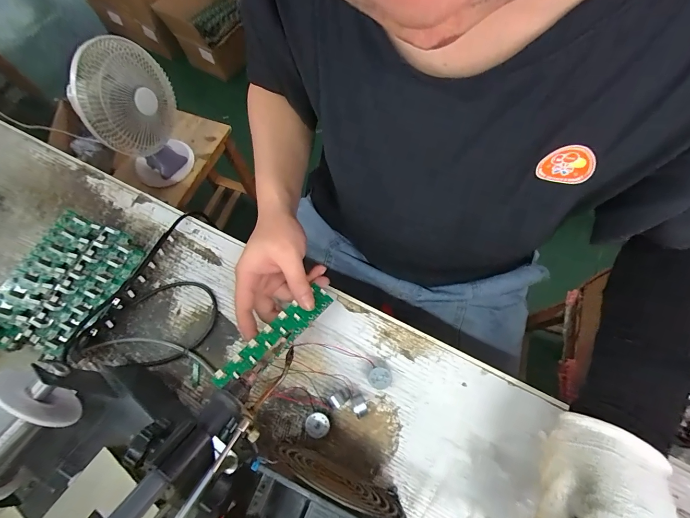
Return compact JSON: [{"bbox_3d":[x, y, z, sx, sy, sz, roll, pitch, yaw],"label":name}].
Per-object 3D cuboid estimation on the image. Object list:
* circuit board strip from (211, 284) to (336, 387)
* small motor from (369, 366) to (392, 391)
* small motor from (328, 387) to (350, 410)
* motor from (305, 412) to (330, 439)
[{"bbox_3d":[-0.069,0.078,0.327,0.136,0.011,0.030,-38,71,-21],"label":"circuit board strip"},{"bbox_3d":[0.036,0.124,0.336,0.022,0.019,0.021,24,71,12],"label":"small motor"},{"bbox_3d":[-0.006,0.142,0.329,0.021,0.024,0.015,-37,71,-12],"label":"small motor"},{"bbox_3d":[-0.027,0.167,0.326,0.023,0.013,0.022,-1,68,2],"label":"motor"}]

